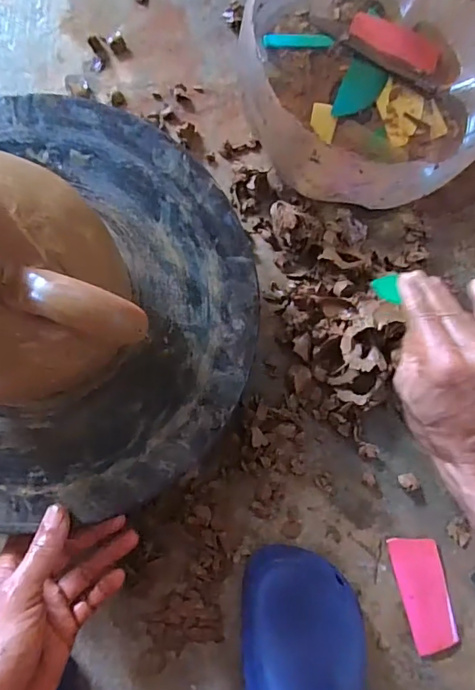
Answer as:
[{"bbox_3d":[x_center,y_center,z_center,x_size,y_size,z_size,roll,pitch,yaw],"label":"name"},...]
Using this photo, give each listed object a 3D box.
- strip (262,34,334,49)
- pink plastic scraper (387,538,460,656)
[{"bbox_3d":[0.061,-0.307,0.499,0.072,0.005,0.013,-5,86,-6],"label":"strip"},{"bbox_3d":[0.186,0.245,0.489,0.047,0.005,0.108,-13,86,-7],"label":"pink plastic scraper"}]

